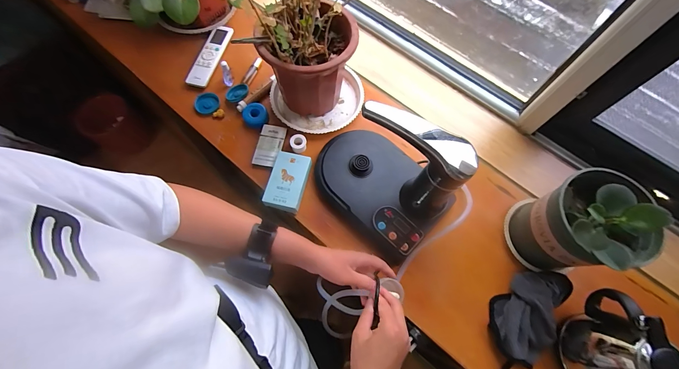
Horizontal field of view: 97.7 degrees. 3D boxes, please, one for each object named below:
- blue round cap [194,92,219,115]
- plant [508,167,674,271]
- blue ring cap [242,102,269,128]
[{"bbox_3d":[-0.310,-0.189,0.695,0.054,0.015,0.054,1,69,-1],"label":"blue round cap"},{"bbox_3d":[0.398,0.067,0.488,0.160,0.244,0.150,-14,70,-7],"label":"plant"},{"bbox_3d":[-0.191,-0.155,0.675,0.054,0.019,0.055,1,69,-1],"label":"blue ring cap"}]

